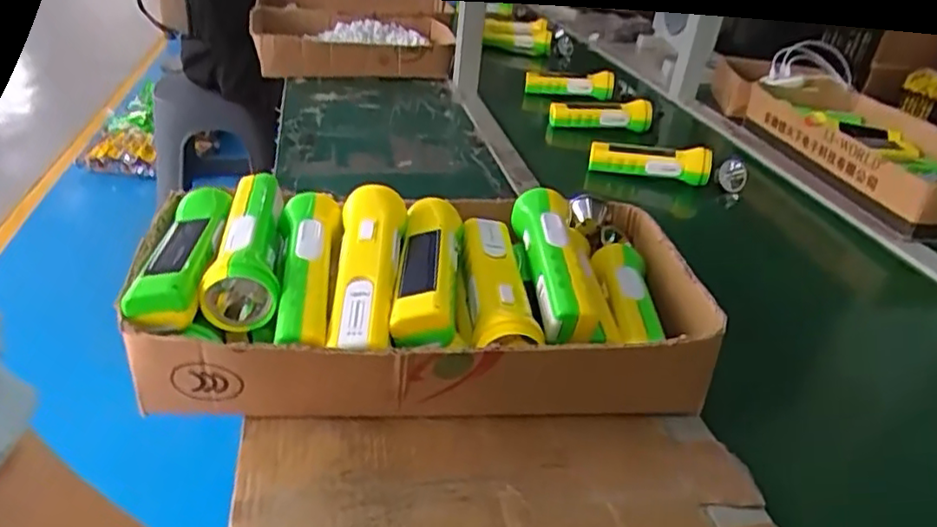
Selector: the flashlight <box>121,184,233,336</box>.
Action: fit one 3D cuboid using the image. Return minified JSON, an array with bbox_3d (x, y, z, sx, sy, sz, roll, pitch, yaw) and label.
[{"bbox_3d":[-0.215,-0.006,0.491,0.049,0.040,0.174,2,30,-8],"label":"flashlight"}]

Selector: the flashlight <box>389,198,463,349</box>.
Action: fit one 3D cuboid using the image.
[{"bbox_3d":[-0.030,0.004,0.498,0.046,0.038,0.173,5,30,-3],"label":"flashlight"}]

